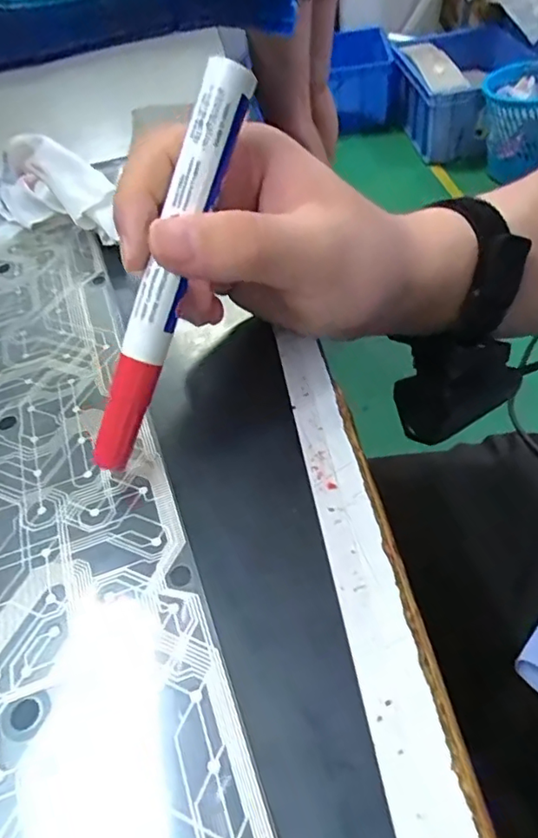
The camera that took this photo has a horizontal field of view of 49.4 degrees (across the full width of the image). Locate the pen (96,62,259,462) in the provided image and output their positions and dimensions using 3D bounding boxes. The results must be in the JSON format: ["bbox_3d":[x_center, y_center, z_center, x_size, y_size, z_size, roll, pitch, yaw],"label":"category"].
[{"bbox_3d":[-0.034,-0.046,0.194,0.012,0.136,0.012,29,15,29],"label":"pen"}]

